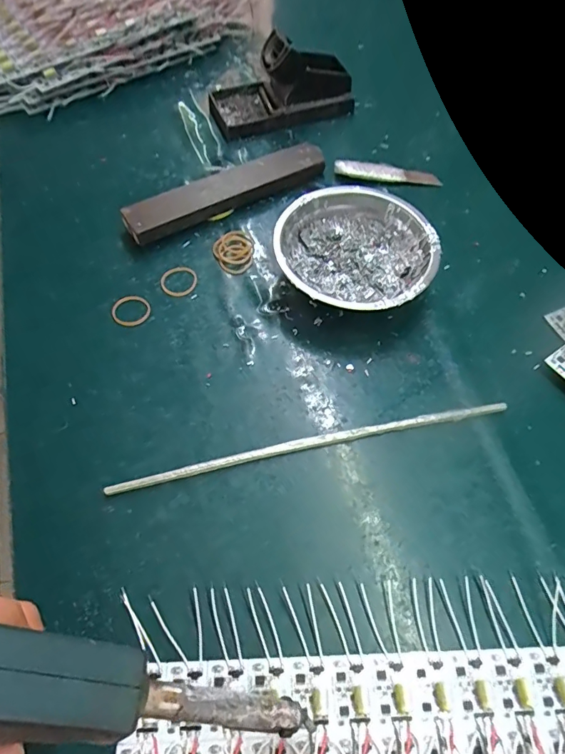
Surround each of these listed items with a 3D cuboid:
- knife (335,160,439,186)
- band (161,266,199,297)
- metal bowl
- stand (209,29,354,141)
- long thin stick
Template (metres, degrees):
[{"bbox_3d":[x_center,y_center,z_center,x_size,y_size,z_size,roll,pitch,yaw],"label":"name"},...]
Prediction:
[{"bbox_3d":[0.103,-0.201,0.433,0.102,0.015,0.016,2,62,-1],"label":"knife"},{"bbox_3d":[-0.087,-0.081,0.372,0.030,0.004,0.029,1,62,-1],"label":"band"},{"bbox_3d":[0.058,-0.096,0.362,0.120,0.040,0.122,1,62,-1],"label":"metal bowl"},{"bbox_3d":[0.002,-0.301,0.454,0.143,0.054,0.066,-19,64,-11],"label":"stand"},{"bbox_3d":[0.022,0.045,0.306,0.275,0.005,0.010,-11,63,-7],"label":"long thin stick"}]

